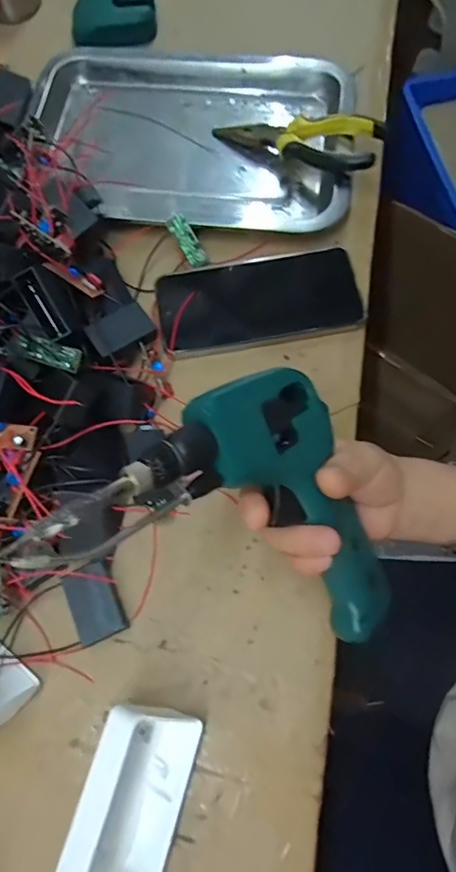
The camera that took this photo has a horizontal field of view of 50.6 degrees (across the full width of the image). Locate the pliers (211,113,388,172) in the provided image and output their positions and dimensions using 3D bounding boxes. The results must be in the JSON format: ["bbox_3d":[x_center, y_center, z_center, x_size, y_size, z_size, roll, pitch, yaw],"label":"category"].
[{"bbox_3d":[0.060,-0.273,0.443,0.155,0.019,0.047,18,71,19],"label":"pliers"}]

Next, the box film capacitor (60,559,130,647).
[{"bbox_3d":[-0.087,0.110,0.321,0.031,0.017,0.047,-26,71,-8],"label":"box film capacitor"}]

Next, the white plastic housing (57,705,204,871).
[{"bbox_3d":[-0.051,0.201,0.269,0.054,0.052,0.094,15,71,7],"label":"white plastic housing"}]

